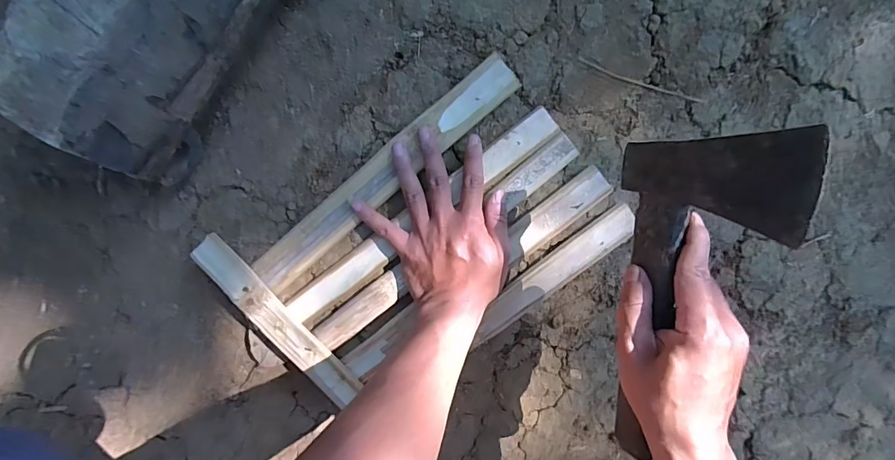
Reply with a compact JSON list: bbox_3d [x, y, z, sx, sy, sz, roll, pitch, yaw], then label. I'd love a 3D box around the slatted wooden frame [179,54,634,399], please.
[{"bbox_3d":[-0.021,0.016,0.437,0.364,0.024,0.223,-32,97,2],"label":"slatted wooden frame"}]

